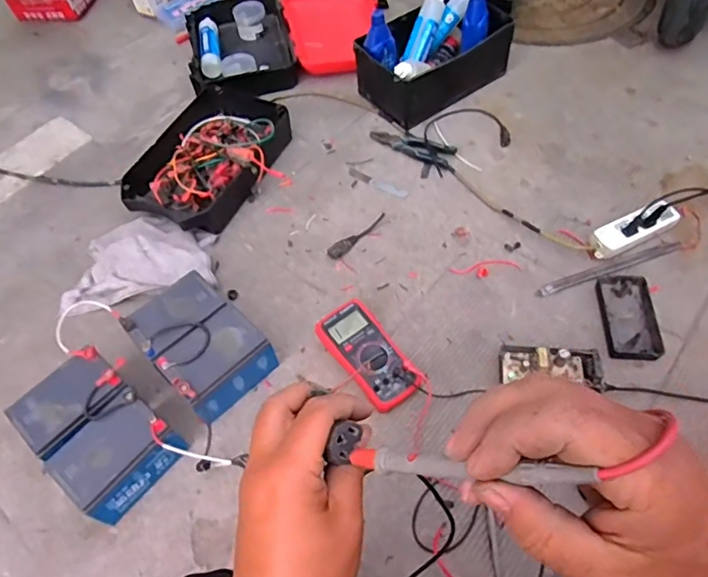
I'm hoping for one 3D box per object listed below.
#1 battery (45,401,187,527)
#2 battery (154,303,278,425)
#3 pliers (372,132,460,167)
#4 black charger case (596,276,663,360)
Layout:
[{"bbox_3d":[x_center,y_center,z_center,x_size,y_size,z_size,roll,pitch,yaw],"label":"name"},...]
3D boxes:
[{"bbox_3d":[-0.338,0.245,0.771,0.104,0.085,0.150,37,66,24],"label":"battery"},{"bbox_3d":[-0.213,0.117,0.839,0.109,0.089,0.146,37,66,24],"label":"battery"},{"bbox_3d":[0.122,-0.315,1.153,0.194,0.027,0.057,27,62,20],"label":"pliers"},{"bbox_3d":[0.458,0.049,0.885,0.080,0.023,0.150,4,57,6],"label":"black charger case"}]

